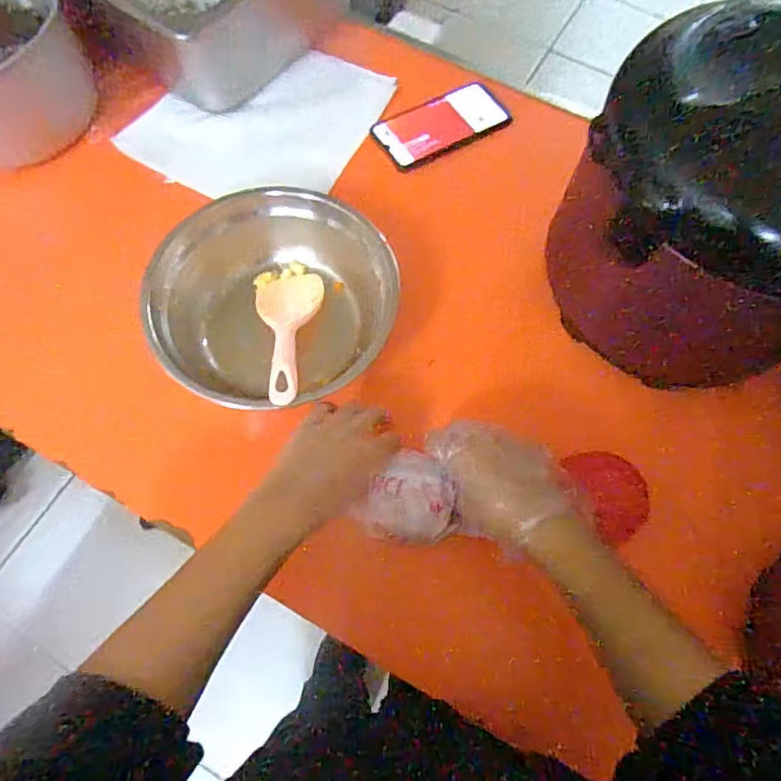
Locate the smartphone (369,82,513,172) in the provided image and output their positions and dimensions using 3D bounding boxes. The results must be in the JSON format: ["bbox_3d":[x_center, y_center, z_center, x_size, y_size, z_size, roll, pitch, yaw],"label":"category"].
[{"bbox_3d":[0.060,-0.331,0.682,0.164,0.016,0.090,-25,70,-11],"label":"smartphone"}]

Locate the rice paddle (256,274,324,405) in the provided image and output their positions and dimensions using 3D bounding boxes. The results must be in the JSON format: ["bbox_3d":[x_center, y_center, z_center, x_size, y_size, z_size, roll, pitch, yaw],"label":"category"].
[{"bbox_3d":[-0.100,-0.056,0.522,0.065,0.027,0.178,-3,39,-2],"label":"rice paddle"}]

